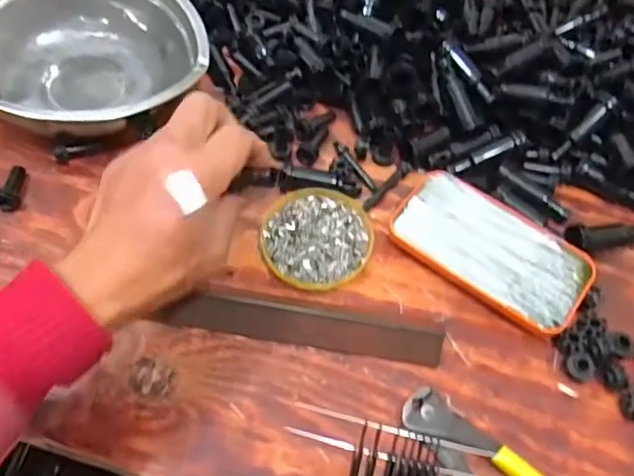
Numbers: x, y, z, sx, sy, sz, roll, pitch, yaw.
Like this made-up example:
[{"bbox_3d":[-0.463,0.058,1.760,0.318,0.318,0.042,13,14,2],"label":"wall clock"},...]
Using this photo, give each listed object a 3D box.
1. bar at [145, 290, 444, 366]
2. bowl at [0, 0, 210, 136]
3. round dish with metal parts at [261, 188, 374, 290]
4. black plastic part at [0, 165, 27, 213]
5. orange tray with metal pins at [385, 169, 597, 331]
[{"bbox_3d":[-0.009,0.060,0.412,0.190,0.011,0.026,9,58,2],"label":"bar"},{"bbox_3d":[-0.207,-0.153,0.505,0.204,0.080,0.184,-24,63,-17],"label":"bowl"},{"bbox_3d":[0.000,-0.001,0.455,0.081,0.010,0.086,2,58,-3],"label":"round dish with metal parts"},{"bbox_3d":[-0.236,-0.042,0.463,0.015,0.017,0.044,1,51,-2],"label":"black plastic part"},{"bbox_3d":[0.129,0.008,0.442,0.141,0.018,0.079,31,62,15],"label":"orange tray with metal pins"}]

